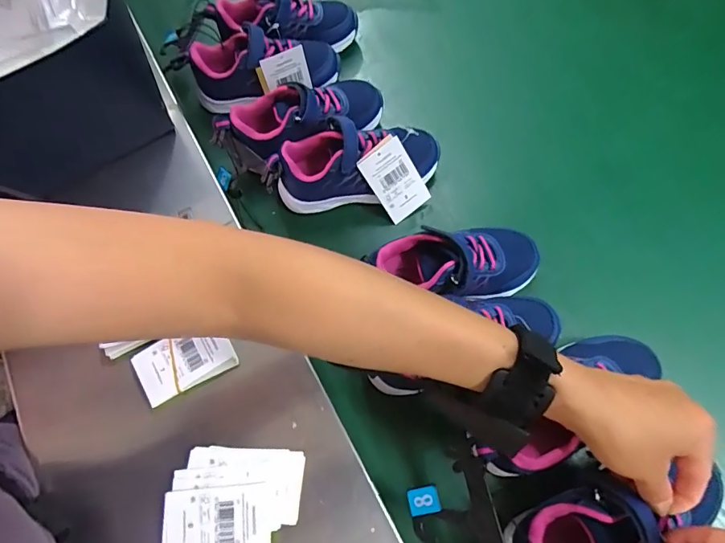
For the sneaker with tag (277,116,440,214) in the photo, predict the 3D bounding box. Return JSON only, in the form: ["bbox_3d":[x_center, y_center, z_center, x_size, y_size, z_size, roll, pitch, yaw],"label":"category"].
[{"bbox_3d":[-0.007,-0.115,0.460,0.169,0.064,0.066,-17,66,-5],"label":"sneaker with tag"}]

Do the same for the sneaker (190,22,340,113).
[{"bbox_3d":[-0.112,-0.244,0.513,0.167,0.062,0.071,-9,65,-1],"label":"sneaker"}]

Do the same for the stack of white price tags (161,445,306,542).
[{"bbox_3d":[-0.099,0.178,0.343,0.099,0.014,0.081,-1,65,3],"label":"stack of white price tags"}]

